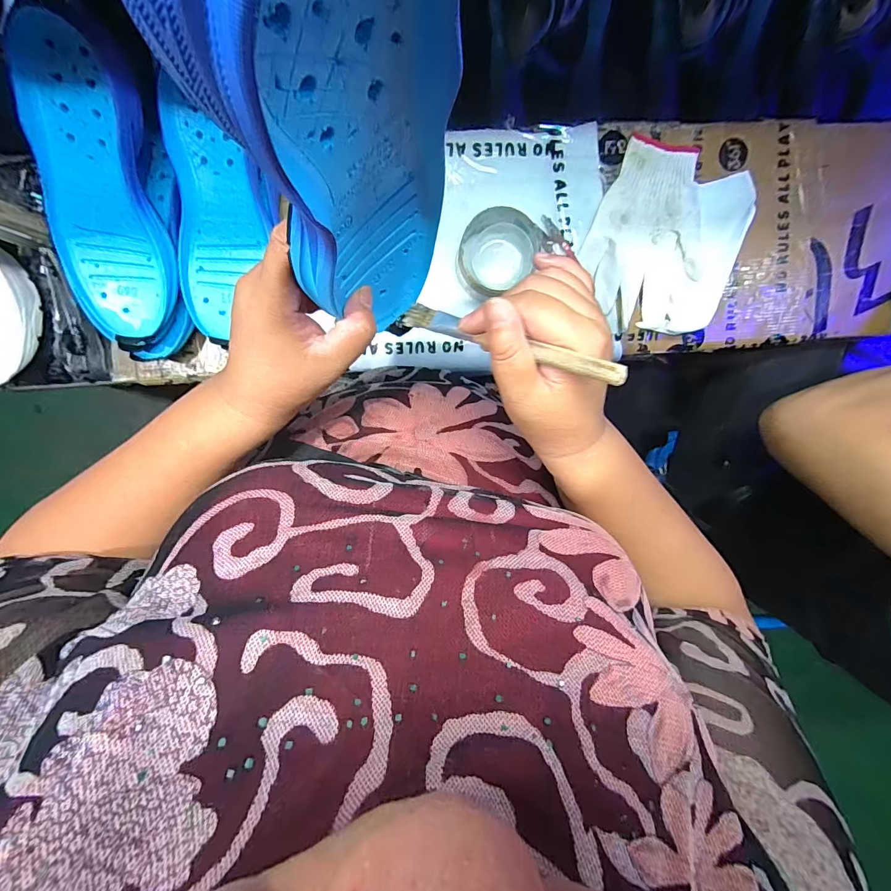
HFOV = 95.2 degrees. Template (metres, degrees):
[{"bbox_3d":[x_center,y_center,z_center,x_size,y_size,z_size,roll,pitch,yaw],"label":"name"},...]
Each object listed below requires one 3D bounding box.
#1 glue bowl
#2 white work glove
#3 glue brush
[{"bbox_3d":[0.053,-0.204,0.434,0.087,0.048,0.071,-32,98,1],"label":"glue bowl"},{"bbox_3d":[0.245,-0.231,0.455,0.156,0.029,0.179,14,96,-6],"label":"white work glove"},{"bbox_3d":[0.029,-0.064,0.244,0.161,0.008,0.015,28,97,37],"label":"glue brush"}]

